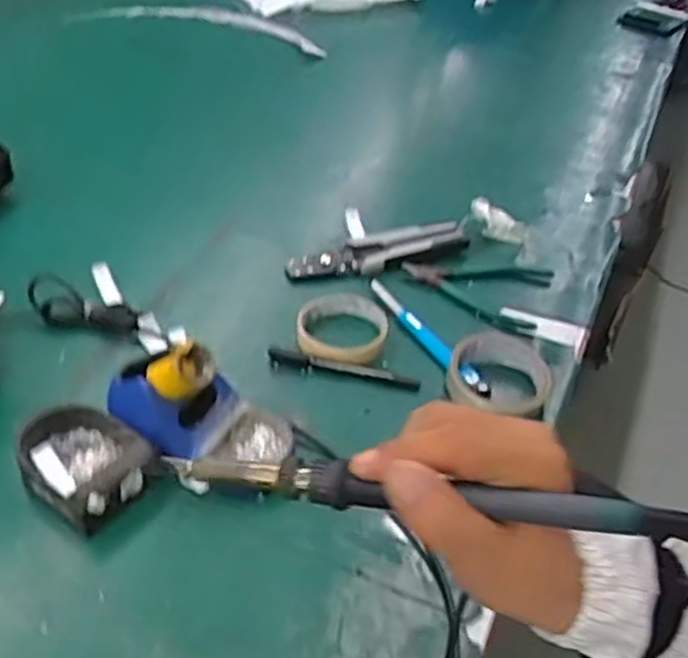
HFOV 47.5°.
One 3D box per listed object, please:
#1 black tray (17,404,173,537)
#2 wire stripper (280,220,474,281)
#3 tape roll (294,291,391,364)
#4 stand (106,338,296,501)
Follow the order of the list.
[{"bbox_3d":[-0.191,0.095,0.581,0.098,0.023,0.084,30,47,27],"label":"black tray"},{"bbox_3d":[0.039,-0.086,0.834,0.201,0.014,0.055,-11,43,-16],"label":"wire stripper"},{"bbox_3d":[-0.001,-0.003,0.737,0.085,0.016,0.085,2,41,-2],"label":"tape roll"},{"bbox_3d":[-0.109,0.057,0.606,0.148,0.078,0.085,22,44,20],"label":"stand"}]

